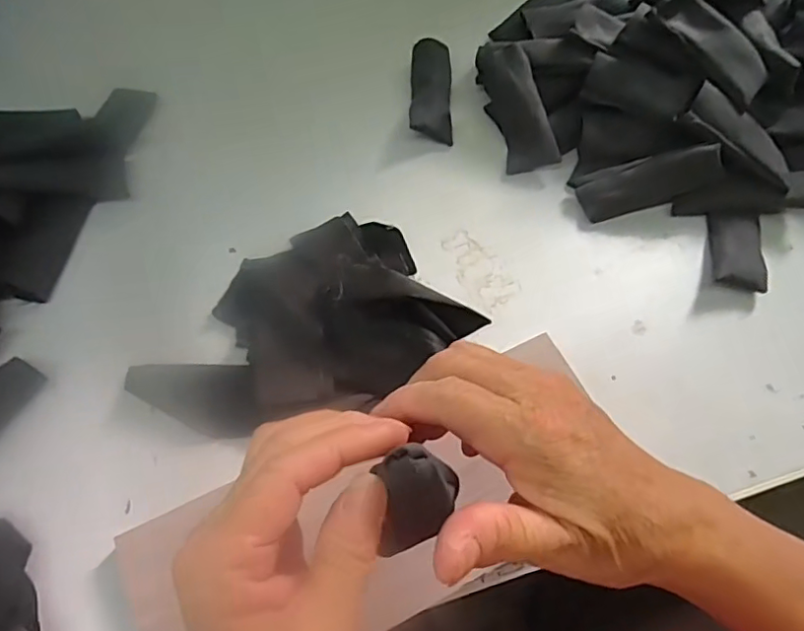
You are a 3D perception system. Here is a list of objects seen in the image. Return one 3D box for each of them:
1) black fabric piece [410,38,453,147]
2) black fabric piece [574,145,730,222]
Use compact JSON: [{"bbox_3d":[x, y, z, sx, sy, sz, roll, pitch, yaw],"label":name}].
[{"bbox_3d":[0.027,-0.203,0.519,0.037,0.018,0.106,2,65,-1],"label":"black fabric piece"},{"bbox_3d":[0.197,-0.104,0.461,0.106,0.039,0.014,-15,28,11],"label":"black fabric piece"}]

